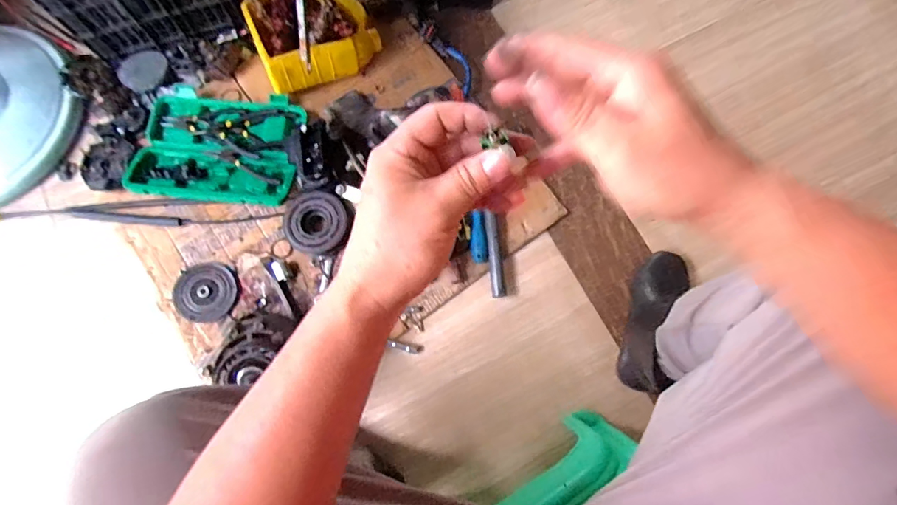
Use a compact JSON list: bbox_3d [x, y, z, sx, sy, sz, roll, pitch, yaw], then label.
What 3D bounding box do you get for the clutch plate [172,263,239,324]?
[{"bbox_3d":[-0.426,0.069,0.771,0.109,0.019,0.100,0,76,-1],"label":"clutch plate"}]

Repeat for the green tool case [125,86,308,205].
[{"bbox_3d":[-0.425,-0.199,0.829,0.303,0.035,0.221,6,76,1],"label":"green tool case"}]

